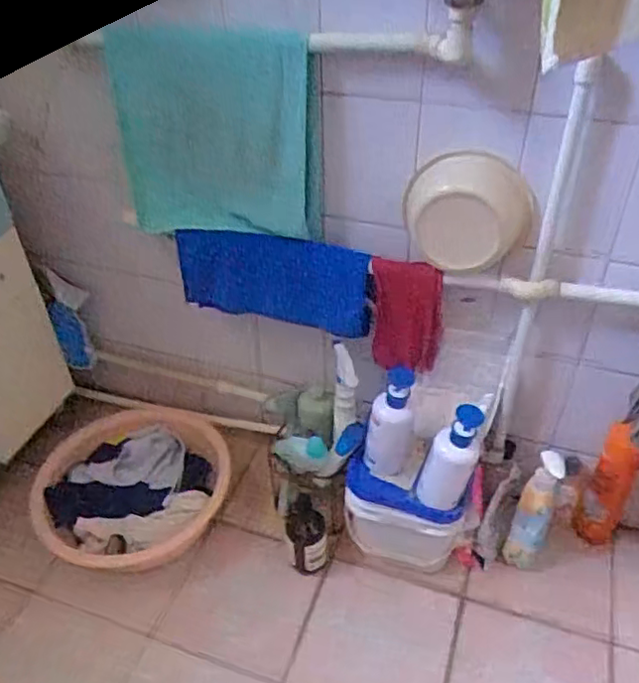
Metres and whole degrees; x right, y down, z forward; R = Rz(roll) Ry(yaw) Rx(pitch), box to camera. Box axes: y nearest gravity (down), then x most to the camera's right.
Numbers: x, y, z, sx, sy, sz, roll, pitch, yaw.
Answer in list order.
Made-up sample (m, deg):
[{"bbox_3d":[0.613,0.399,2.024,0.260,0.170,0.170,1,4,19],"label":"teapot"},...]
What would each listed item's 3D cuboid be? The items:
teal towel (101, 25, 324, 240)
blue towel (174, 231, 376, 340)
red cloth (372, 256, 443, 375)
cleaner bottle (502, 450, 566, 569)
[{"bbox_3d":[-0.169,-0.318,1.016,0.352,0.368,0.027,8,55,8],"label":"teal towel"},{"bbox_3d":[-0.085,-0.113,1.147,0.360,0.169,0.038,7,39,9],"label":"blue towel"},{"bbox_3d":[0.154,-0.044,1.101,0.122,0.230,0.028,11,39,13],"label":"red cloth"},{"bbox_3d":[0.374,0.302,1.092,0.058,0.257,0.062,17,41,20],"label":"cleaner bottle"}]

